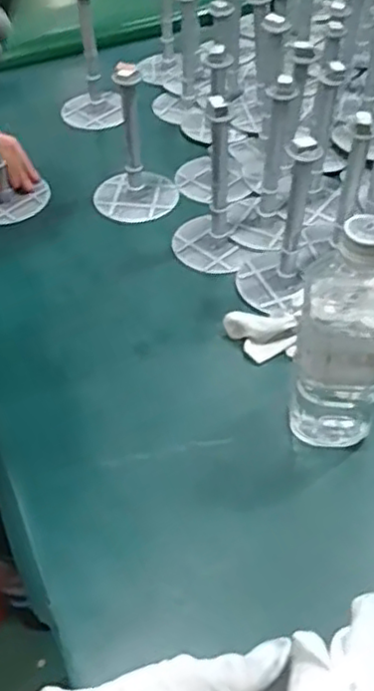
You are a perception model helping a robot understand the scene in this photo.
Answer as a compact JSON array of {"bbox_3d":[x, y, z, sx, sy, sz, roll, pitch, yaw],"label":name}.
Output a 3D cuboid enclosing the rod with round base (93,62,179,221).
[{"bbox_3d":[-0.061,-0.213,0.714,0.093,0.153,0.075,-5,48,-1],"label":"rod with round base"}]

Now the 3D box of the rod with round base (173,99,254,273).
[{"bbox_3d":[0.024,-0.157,0.653,0.082,0.158,0.088,-4,48,-1],"label":"rod with round base"}]

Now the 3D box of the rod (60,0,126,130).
[{"bbox_3d":[-0.127,-0.358,0.848,0.082,0.166,0.086,-8,48,-4],"label":"rod"}]

